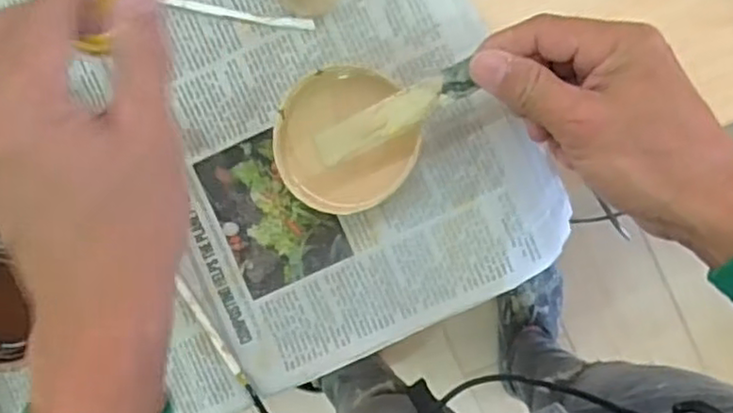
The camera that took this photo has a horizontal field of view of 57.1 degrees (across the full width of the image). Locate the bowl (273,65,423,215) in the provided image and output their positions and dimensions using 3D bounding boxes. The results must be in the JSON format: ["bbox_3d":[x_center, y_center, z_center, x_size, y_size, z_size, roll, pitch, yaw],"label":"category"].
[{"bbox_3d":[-0.011,-0.039,0.409,0.080,0.038,0.083,0,92,4],"label":"bowl"}]

